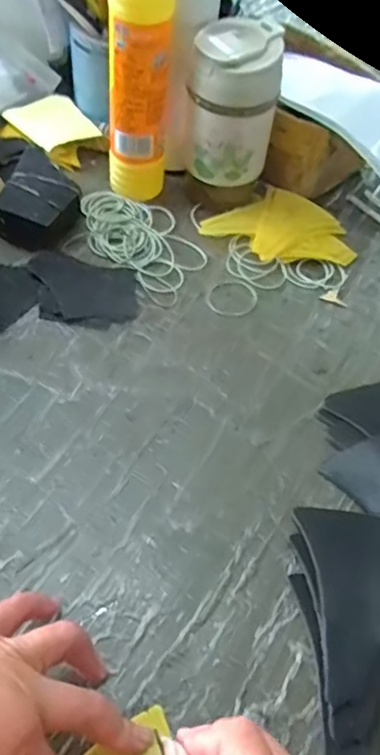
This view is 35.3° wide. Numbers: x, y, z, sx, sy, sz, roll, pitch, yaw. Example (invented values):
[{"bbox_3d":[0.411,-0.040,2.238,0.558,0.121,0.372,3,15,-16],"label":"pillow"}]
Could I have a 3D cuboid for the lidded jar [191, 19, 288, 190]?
[{"bbox_3d":[0.040,-0.245,0.540,0.071,0.129,0.073,3,55,-5],"label":"lidded jar"}]

